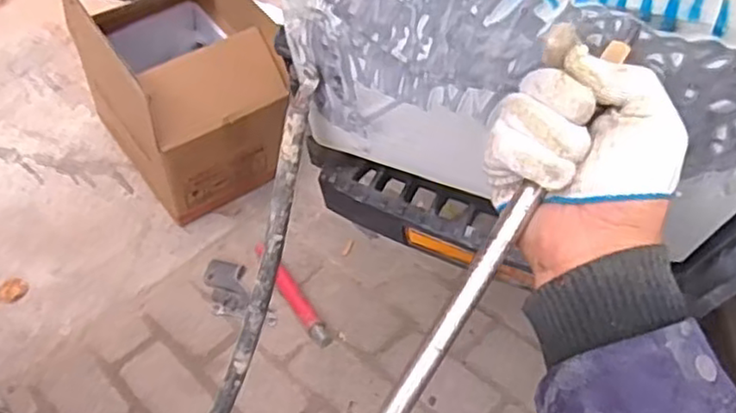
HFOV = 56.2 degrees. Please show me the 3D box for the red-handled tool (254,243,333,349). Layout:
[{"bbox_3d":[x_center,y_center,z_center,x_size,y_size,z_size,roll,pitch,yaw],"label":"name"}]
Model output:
[{"bbox_3d":[-0.131,0.145,1.177,0.033,0.028,0.244,-27,48,-18],"label":"red-handled tool"}]

